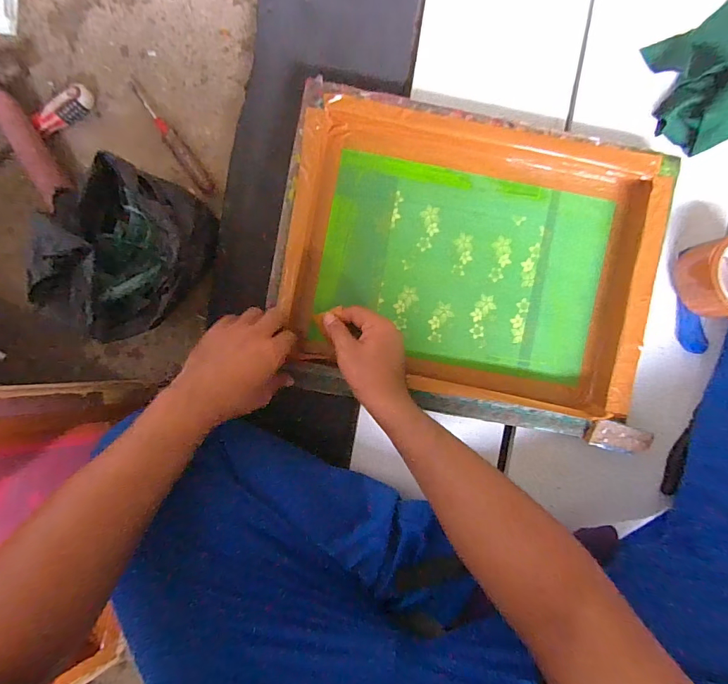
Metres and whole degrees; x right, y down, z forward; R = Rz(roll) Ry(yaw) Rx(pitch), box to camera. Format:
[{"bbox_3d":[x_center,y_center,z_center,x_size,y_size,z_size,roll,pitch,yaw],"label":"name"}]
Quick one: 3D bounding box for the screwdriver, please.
[{"bbox_3d":[-0.242,-0.256,0.505,0.018,0.017,0.160,-35,93,3],"label":"screwdriver"}]

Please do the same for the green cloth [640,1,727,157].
[{"bbox_3d":[0.428,-0.325,0.489,0.136,0.043,0.154,-22,93,2],"label":"green cloth"}]

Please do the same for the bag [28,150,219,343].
[{"bbox_3d":[-0.247,-0.101,0.445,0.121,0.153,0.184,-2,94,1],"label":"bag"}]

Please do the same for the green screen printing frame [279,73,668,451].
[{"bbox_3d":[0.124,-0.092,0.499,0.447,0.051,0.352,11,94,0],"label":"green screen printing frame"}]

